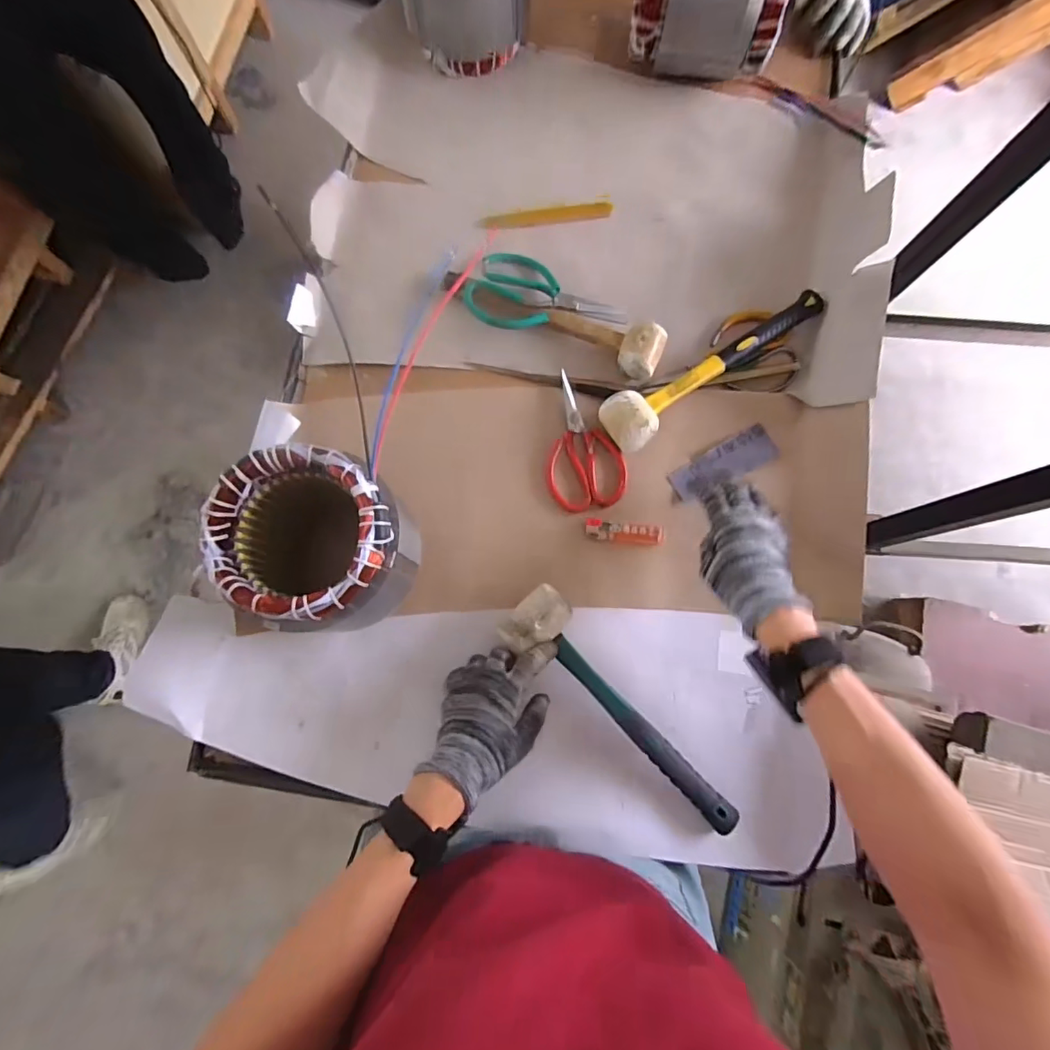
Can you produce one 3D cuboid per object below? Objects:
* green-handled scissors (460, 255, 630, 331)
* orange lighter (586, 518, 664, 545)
[{"bbox_3d":[0.028,-0.265,0.596,0.178,0.032,0.105,17,79,2],"label":"green-handled scissors"},{"bbox_3d":[0.109,0.008,0.558,0.085,0.014,0.021,7,79,0],"label":"orange lighter"}]

